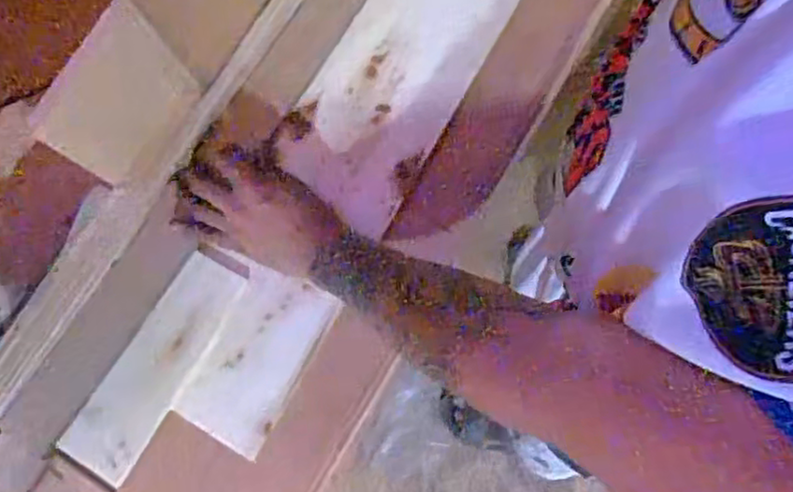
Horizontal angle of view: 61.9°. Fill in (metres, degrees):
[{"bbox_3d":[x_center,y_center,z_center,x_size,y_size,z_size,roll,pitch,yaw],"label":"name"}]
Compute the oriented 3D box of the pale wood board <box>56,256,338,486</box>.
[{"bbox_3d":[-0.215,0.104,0.589,0.063,0.014,0.207,31,81,7],"label":"pale wood board"}]

